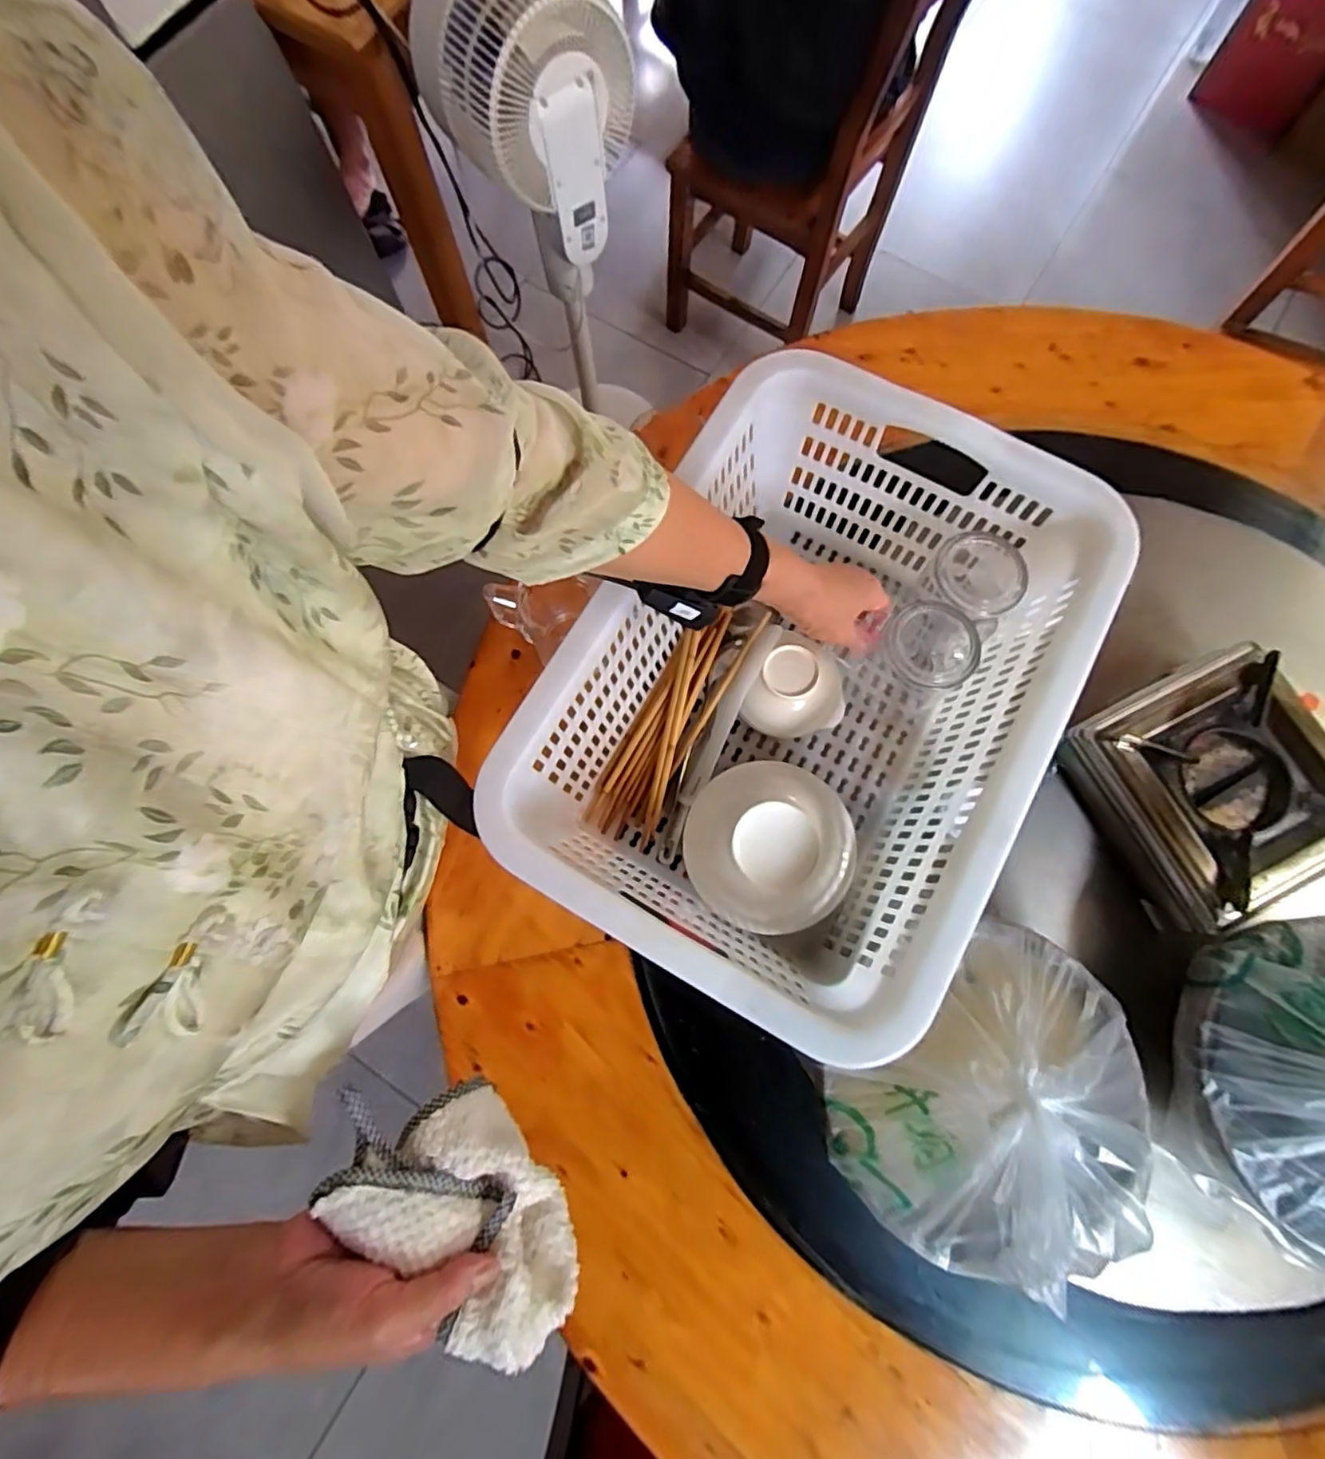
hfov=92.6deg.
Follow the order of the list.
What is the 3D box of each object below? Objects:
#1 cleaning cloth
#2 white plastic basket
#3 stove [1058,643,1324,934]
[{"bbox_3d":[-0.114,0.266,0.357,0.076,0.068,0.158,-42,81,-9],"label":"cleaning cloth"},{"bbox_3d":[0.122,-0.036,0.571,0.352,0.182,0.509,28,79,6],"label":"white plastic basket"},{"bbox_3d":[0.512,0.049,0.595,0.207,0.075,0.209,-27,77,-5],"label":"stove"}]

